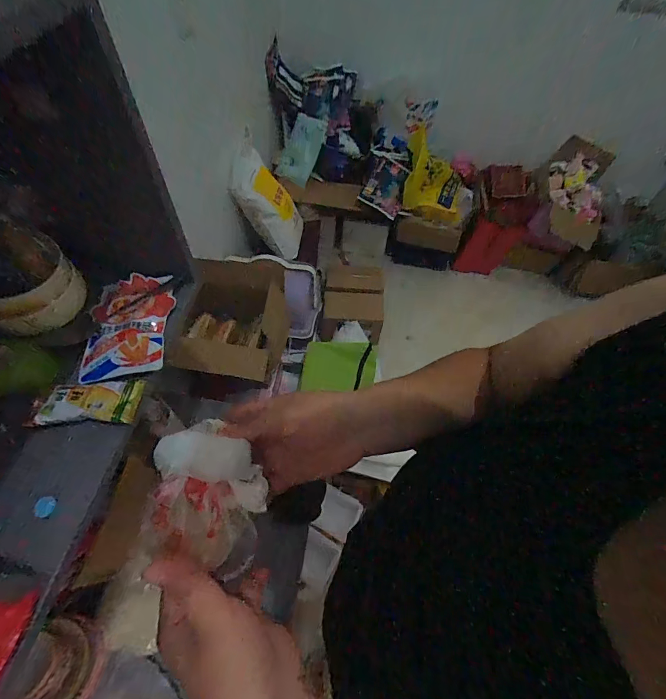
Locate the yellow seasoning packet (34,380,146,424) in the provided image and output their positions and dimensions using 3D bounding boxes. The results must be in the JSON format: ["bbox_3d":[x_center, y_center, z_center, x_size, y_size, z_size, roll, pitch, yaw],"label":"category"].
[{"bbox_3d":[-0.267,0.057,0.414,0.094,0.012,0.054,4,44,-12],"label":"yellow seasoning packet"}]

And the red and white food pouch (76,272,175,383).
[{"bbox_3d":[-0.263,-0.034,0.480,0.099,0.032,0.164,-8,57,-8],"label":"red and white food pouch"}]

